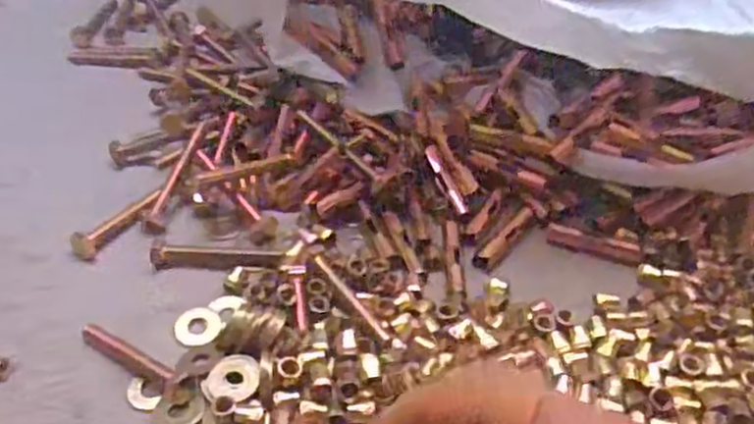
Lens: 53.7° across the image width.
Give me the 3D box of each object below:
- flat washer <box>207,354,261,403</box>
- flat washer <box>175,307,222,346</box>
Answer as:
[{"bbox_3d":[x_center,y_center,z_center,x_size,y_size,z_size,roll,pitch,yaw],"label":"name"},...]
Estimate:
[{"bbox_3d":[-0.058,0.067,0.304,0.020,0.004,0.023,-5,45,-5],"label":"flat washer"},{"bbox_3d":[-0.081,0.051,0.335,0.021,0.004,0.020,0,44,0],"label":"flat washer"}]

